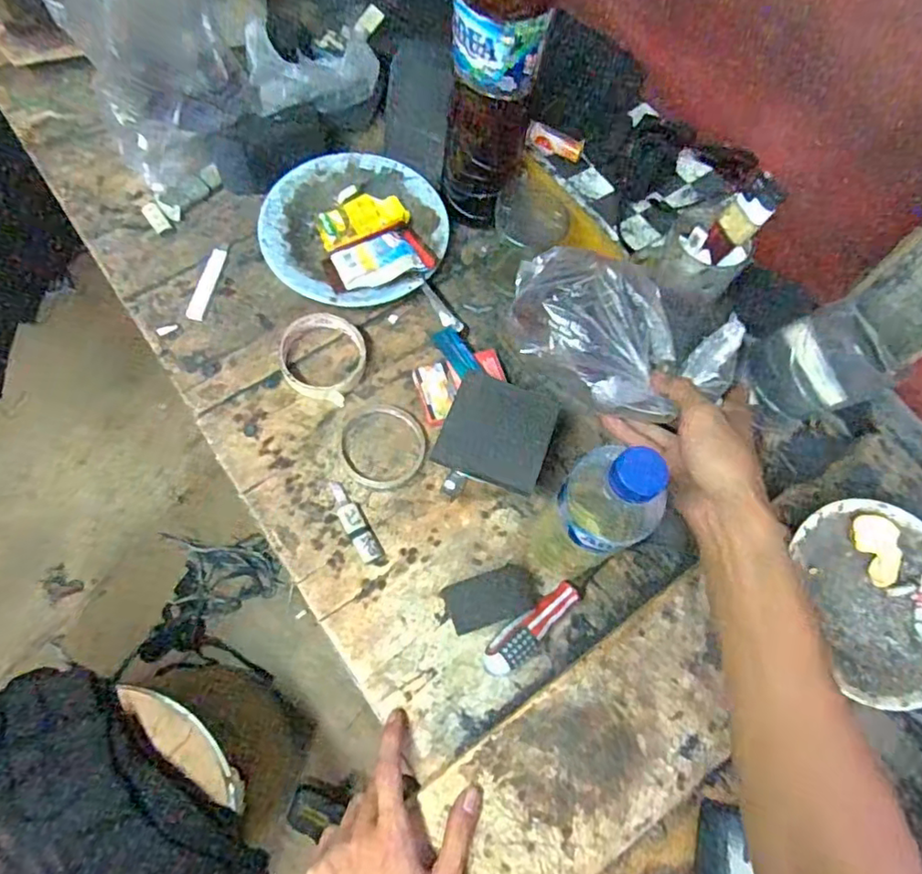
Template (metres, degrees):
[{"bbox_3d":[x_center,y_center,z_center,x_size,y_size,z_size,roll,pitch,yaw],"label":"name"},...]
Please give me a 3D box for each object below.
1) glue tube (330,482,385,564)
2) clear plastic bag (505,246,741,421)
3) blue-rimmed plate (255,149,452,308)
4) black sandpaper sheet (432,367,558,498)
[{"bbox_3d":[-0.099,0.077,0.548,0.021,0.013,0.083,-30,75,-13],"label":"glue tube"},{"bbox_3d":[0.124,-0.079,0.461,0.181,0.059,0.129,20,73,6],"label":"clear plastic bag"},{"bbox_3d":[-0.116,-0.224,0.641,0.193,0.035,0.192,1,71,-3],"label":"blue-rimmed plate"},{"bbox_3d":[0.031,-0.003,0.518,0.091,0.007,0.095,16,58,10],"label":"black sandpaper sheet"}]

